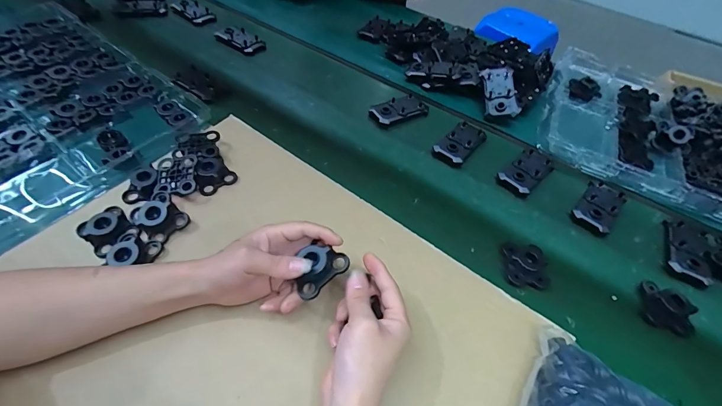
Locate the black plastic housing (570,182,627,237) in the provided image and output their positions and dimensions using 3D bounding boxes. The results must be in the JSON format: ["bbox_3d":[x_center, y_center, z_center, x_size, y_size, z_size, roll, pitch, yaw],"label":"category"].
[{"bbox_3d":[0.352,0.004,0.521,0.051,0.017,0.089,37,58,21],"label":"black plastic housing"}]

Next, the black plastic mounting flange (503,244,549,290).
[{"bbox_3d":[0.208,0.074,0.440,0.051,0.024,0.058,7,52,1],"label":"black plastic mounting flange"}]

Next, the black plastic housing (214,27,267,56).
[{"bbox_3d":[-0.250,-0.336,0.726,0.110,0.024,0.049,29,56,17],"label":"black plastic housing"}]

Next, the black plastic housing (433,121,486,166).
[{"bbox_3d":[0.164,-0.100,0.582,0.053,0.011,0.101,38,58,22],"label":"black plastic housing"}]

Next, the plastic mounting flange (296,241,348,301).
[{"bbox_3d":[-0.042,0.064,0.358,0.056,0.026,0.039,-32,61,-26],"label":"plastic mounting flange"}]

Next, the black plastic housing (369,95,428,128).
[{"bbox_3d":[0.068,-0.164,0.622,0.104,0.015,0.050,-19,57,-19],"label":"black plastic housing"}]

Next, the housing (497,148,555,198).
[{"bbox_3d":[0.262,-0.052,0.555,0.104,0.015,0.052,-36,63,-28],"label":"housing"}]

